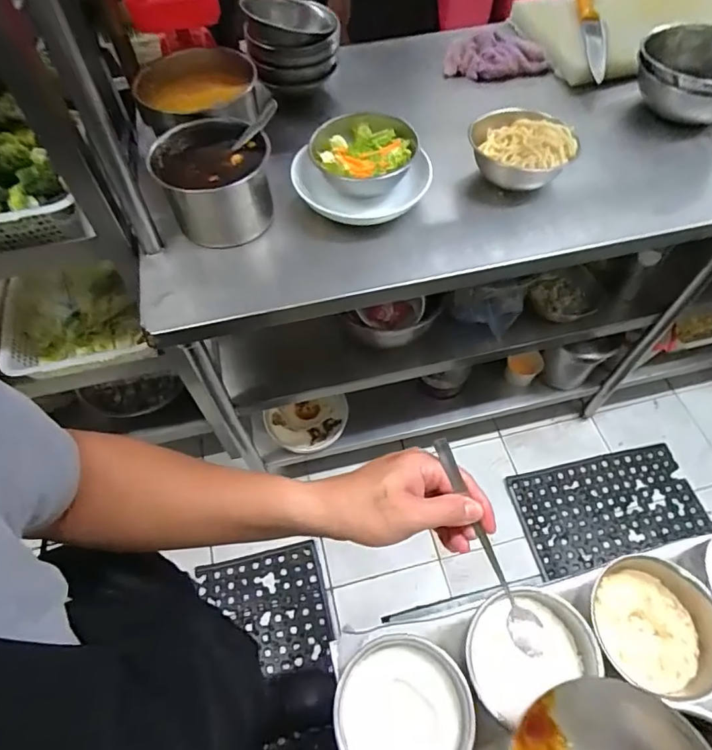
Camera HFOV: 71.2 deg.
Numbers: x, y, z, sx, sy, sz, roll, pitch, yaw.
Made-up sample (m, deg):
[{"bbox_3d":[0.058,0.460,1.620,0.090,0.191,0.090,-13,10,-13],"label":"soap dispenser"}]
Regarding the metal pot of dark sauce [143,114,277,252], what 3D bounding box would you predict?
[{"bbox_3d":[-0.217,-0.302,0.791,0.167,0.125,0.160,-1,58,1],"label":"metal pot of dark sauce"}]

